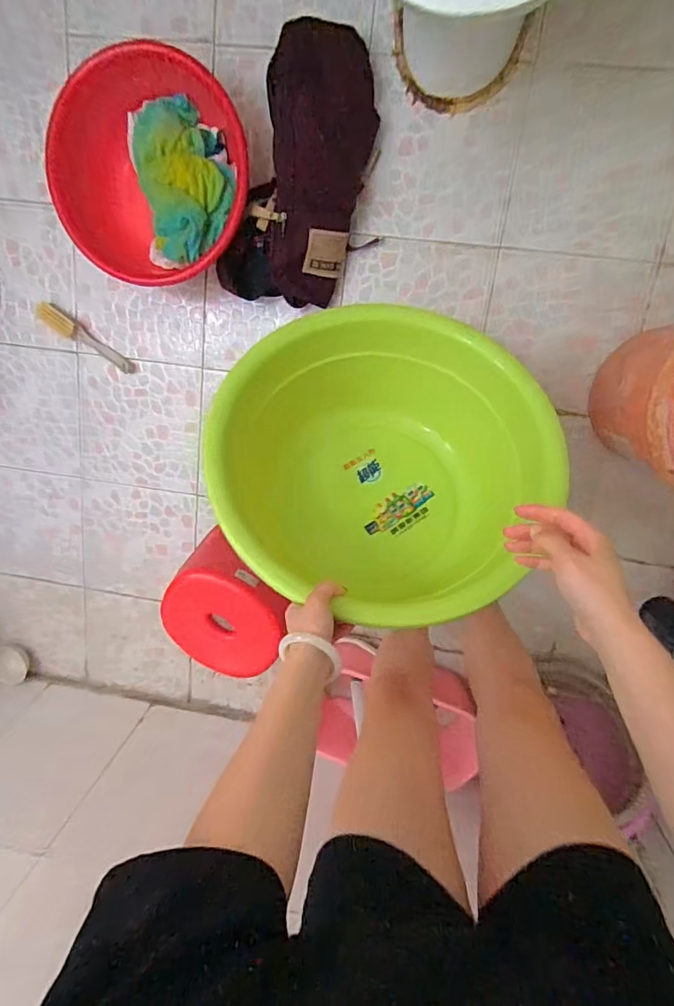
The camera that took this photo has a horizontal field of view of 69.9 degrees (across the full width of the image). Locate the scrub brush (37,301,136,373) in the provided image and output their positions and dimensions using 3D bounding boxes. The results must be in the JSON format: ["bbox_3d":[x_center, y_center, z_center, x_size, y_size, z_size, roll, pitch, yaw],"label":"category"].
[{"bbox_3d":[-0.565,-0.376,1.092,0.243,0.030,0.050,31,109,-3],"label":"scrub brush"}]

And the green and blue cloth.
[{"bbox_3d":[-0.295,-0.609,0.920,0.207,0.081,0.264,-13,96,17],"label":"green and blue cloth"}]

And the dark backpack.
[{"bbox_3d":[-0.058,-0.592,0.888,0.206,0.142,0.437,24,115,4],"label":"dark backpack"}]

